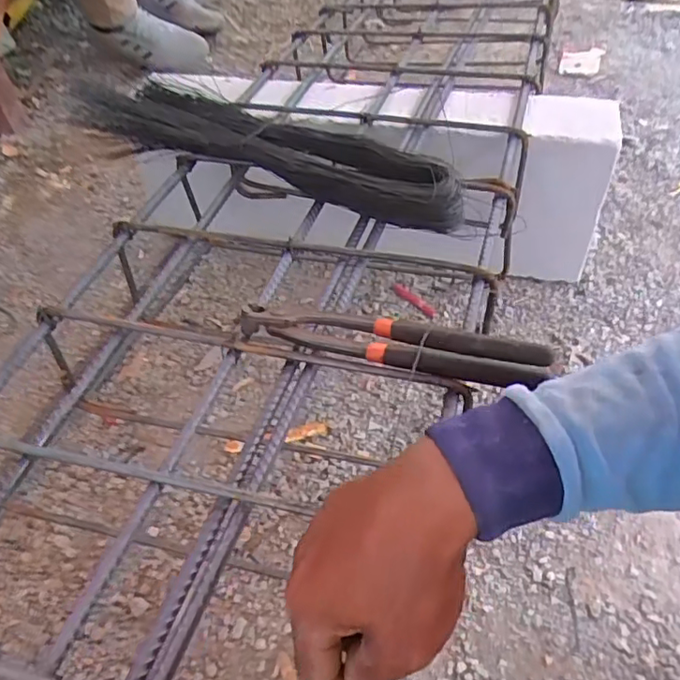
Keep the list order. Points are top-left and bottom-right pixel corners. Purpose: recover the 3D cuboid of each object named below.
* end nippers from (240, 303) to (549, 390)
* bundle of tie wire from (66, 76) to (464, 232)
[{"bbox_3d":[0.036,0.002,0.426,0.217,0.024,0.039,9,47,14],"label":"end nippers"},{"bbox_3d":[-0.087,-0.201,0.604,0.456,0.052,0.093,23,52,25],"label":"bundle of tie wire"}]

